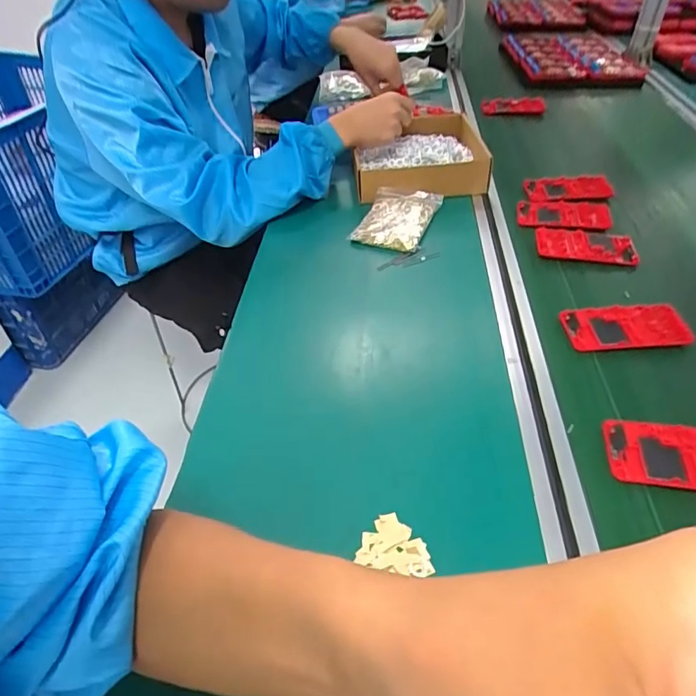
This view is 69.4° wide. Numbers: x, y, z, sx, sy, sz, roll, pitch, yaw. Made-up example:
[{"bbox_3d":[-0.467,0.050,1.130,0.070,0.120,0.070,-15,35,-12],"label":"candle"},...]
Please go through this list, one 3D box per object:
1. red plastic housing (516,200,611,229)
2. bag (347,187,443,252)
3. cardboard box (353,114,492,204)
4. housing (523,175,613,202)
[{"bbox_3d":[0.309,-0.191,0.711,0.135,0.014,0.066,2,43,3],"label":"red plastic housing"},{"bbox_3d":[0.069,-0.190,0.715,0.094,0.017,0.141,14,45,15],"label":"bag"},{"bbox_3d":[0.107,-0.314,0.810,0.194,0.055,0.196,-2,43,-2],"label":"cardboard box"},{"bbox_3d":[0.331,-0.243,0.760,0.124,0.012,0.065,-3,43,-3],"label":"housing"}]

